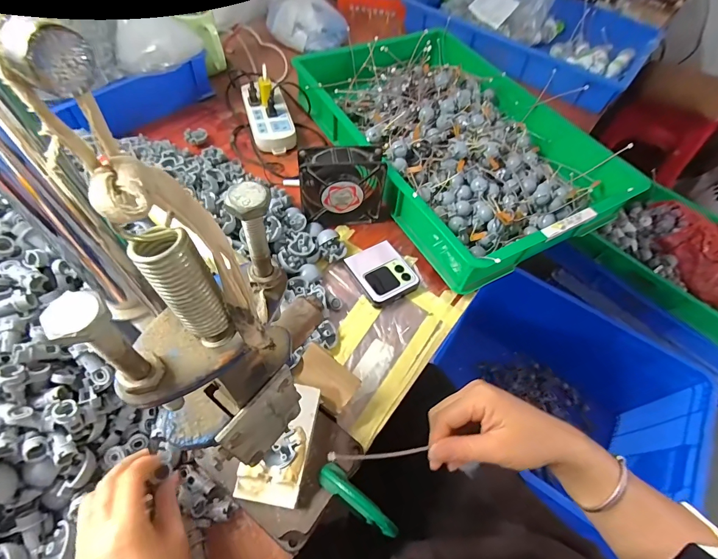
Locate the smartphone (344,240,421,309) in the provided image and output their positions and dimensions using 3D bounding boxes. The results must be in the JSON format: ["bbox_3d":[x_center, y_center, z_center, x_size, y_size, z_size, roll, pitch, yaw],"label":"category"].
[{"bbox_3d":[0.032,-0.009,0.524,0.079,0.024,0.087,-22,60,-18],"label":"smartphone"}]

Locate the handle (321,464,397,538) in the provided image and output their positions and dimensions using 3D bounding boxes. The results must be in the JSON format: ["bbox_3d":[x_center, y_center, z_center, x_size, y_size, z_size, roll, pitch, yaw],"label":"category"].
[{"bbox_3d":[-0.001,0.205,0.339,0.085,0.018,0.022,36,61,19],"label":"handle"}]

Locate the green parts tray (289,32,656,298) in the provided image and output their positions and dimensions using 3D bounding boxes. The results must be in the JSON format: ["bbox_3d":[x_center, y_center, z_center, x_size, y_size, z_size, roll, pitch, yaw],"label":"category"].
[{"bbox_3d":[0.156,-0.277,0.665,0.402,0.084,0.584,-26,62,-20],"label":"green parts tray"}]

